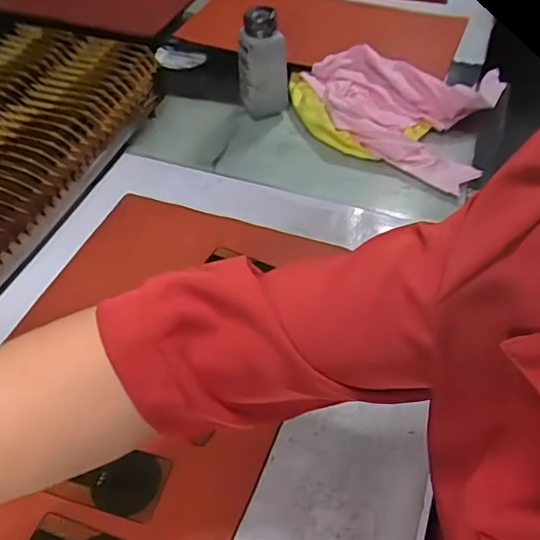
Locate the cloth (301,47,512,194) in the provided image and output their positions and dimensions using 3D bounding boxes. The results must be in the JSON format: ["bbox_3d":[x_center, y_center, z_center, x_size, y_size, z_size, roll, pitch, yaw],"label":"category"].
[{"bbox_3d":[0.159,-0.227,0.722,0.254,0.043,0.238,17,53,14],"label":"cloth"}]

